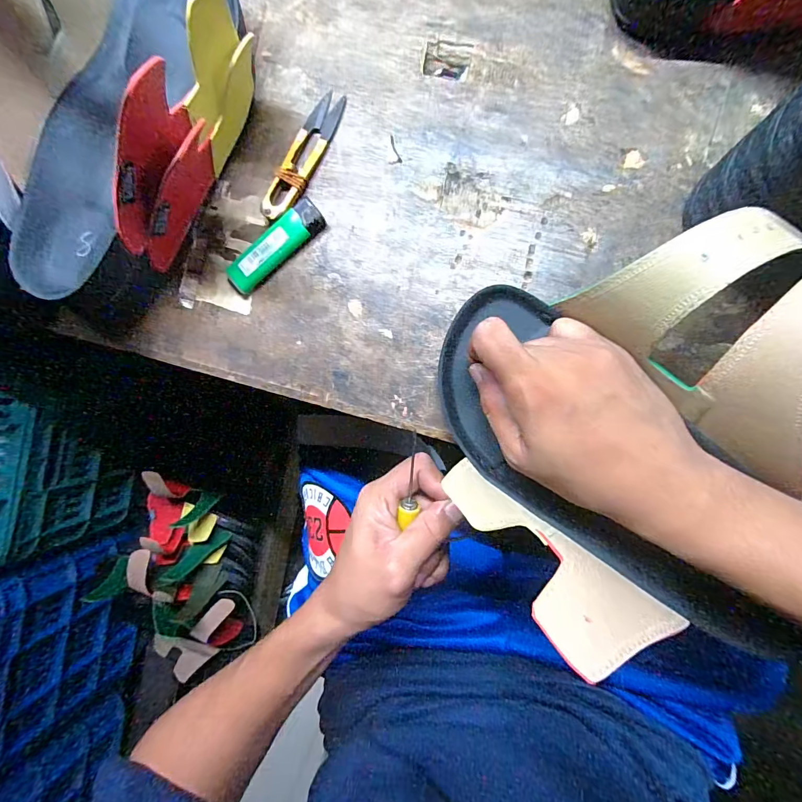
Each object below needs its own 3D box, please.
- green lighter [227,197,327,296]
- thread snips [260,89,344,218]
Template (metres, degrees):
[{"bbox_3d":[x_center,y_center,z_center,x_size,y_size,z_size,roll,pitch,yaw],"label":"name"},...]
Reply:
[{"bbox_3d":[-0.092,-0.112,0.285,0.082,0.013,0.023,-40,85,8],"label":"green lighter"},{"bbox_3d":[-0.071,-0.178,0.283,0.023,0.009,0.099,29,95,8],"label":"thread snips"}]

